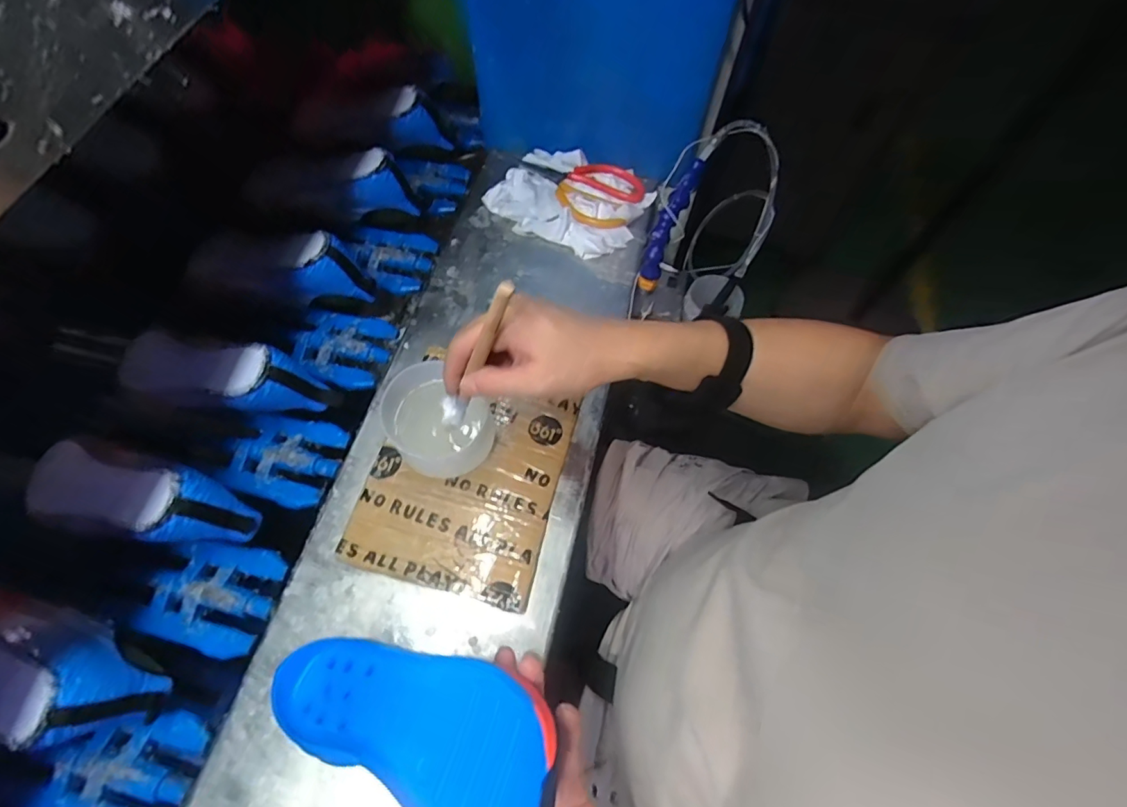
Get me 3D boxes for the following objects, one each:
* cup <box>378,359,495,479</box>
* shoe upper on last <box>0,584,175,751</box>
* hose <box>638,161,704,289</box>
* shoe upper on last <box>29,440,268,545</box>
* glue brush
[{"bbox_3d":[-0.116,0.019,0.477,0.088,0.072,0.091,1,66,-2],"label":"cup"},{"bbox_3d":[-0.440,0.210,0.411,0.229,0.092,0.079,18,67,6],"label":"shoe upper on last"},{"bbox_3d":[0.117,-0.198,0.568,0.024,0.034,0.145,26,111,12],"label":"hose"},{"bbox_3d":[-0.399,0.086,0.471,0.223,0.094,0.078,14,67,4],"label":"shoe upper on last"},{"bbox_3d":[-0.067,-0.028,0.372,0.018,0.174,0.012,-4,62,-27],"label":"glue brush"}]

